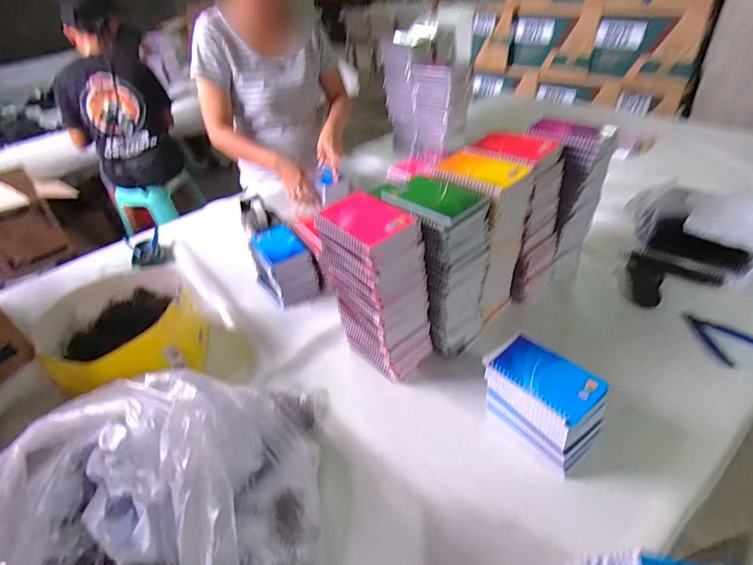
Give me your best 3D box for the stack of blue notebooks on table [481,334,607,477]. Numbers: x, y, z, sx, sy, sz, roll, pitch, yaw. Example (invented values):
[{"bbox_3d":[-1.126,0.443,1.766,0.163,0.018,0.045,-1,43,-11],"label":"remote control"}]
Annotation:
[{"bbox_3d":[0.225,0.162,0.573,0.093,0.100,0.146,-29,44,-24],"label":"stack of blue notebooks on table"}]

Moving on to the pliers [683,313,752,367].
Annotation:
[{"bbox_3d":[0.558,0.086,0.678,0.079,0.012,0.111,-17,40,-10],"label":"pliers"}]

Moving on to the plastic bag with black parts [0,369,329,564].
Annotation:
[{"bbox_3d":[-0.215,0.257,0.442,0.293,0.229,0.428,-10,40,-3],"label":"plastic bag with black parts"}]

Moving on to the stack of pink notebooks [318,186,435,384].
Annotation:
[{"bbox_3d":[0.000,0.010,0.631,0.092,0.251,0.129,-32,45,-26],"label":"stack of pink notebooks"}]

